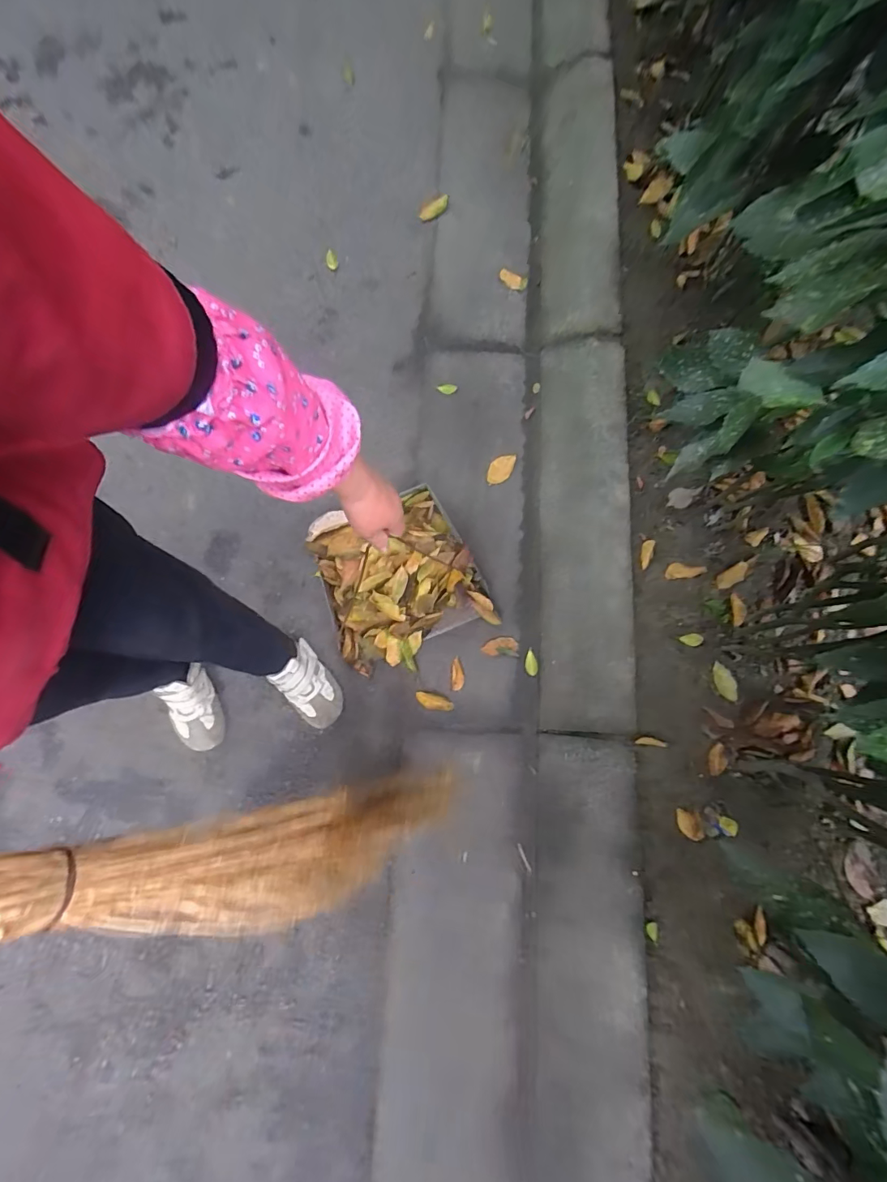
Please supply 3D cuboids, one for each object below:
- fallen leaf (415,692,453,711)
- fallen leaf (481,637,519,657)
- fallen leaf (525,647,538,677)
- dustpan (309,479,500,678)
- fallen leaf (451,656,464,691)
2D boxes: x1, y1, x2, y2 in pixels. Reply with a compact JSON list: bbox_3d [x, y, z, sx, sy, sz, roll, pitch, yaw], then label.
[{"bbox_3d":[-0.021,0.256,1.072,0.087,0.012,0.037,11,79,-3],"label":"fallen leaf"},{"bbox_3d":[0.135,0.133,1.099,0.084,0.005,0.043,4,80,-5],"label":"fallen leaf"},{"bbox_3d":[0.207,0.169,1.101,0.028,0.007,0.064,-7,81,-6],"label":"fallen leaf"},{"bbox_3d":[-0.100,-0.021,1.037,0.334,0.148,0.333,-26,77,-5],"label":"dustpan"},{"bbox_3d":[0.033,0.194,1.079,0.030,0.012,0.074,0,77,1],"label":"fallen leaf"}]

